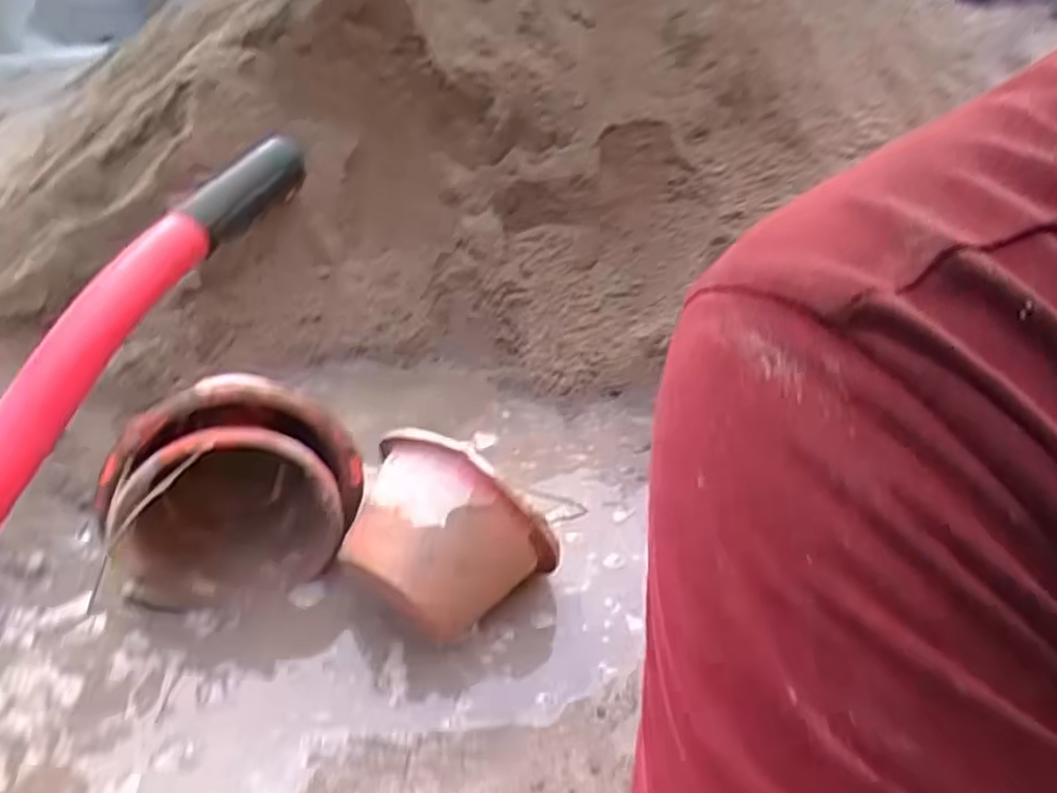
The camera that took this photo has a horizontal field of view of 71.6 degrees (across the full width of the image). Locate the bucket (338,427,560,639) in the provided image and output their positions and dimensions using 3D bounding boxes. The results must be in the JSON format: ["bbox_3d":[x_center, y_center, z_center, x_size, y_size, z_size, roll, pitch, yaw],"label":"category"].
[{"bbox_3d":[-0.107,0.173,0.856,0.216,0.204,0.161,12,37,15],"label":"bucket"}]

